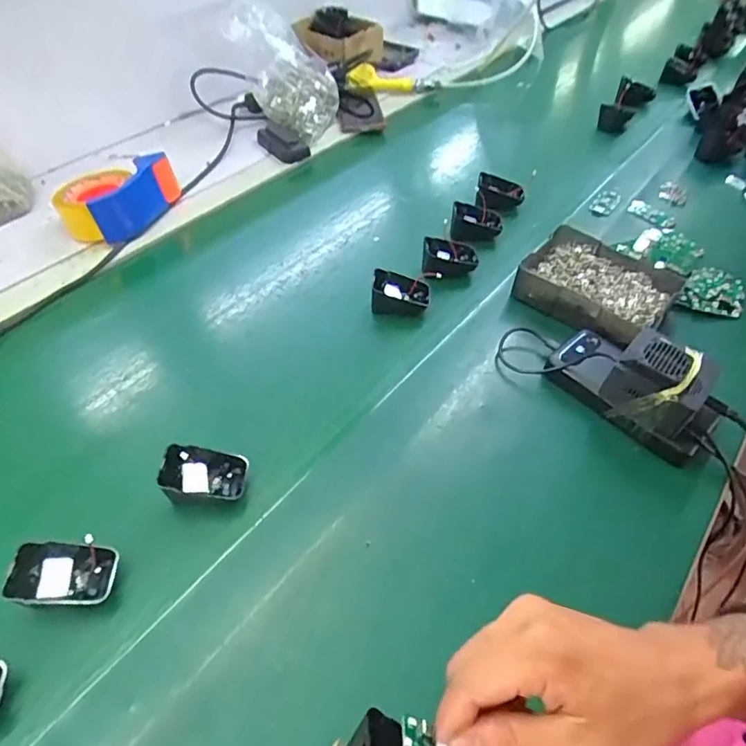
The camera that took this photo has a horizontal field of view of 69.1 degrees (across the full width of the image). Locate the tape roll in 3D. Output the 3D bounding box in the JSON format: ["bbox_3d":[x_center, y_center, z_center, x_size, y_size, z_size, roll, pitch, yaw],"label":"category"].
[{"bbox_3d":[-0.359,-0.248,0.736,0.138,0.067,0.138,34,56,26],"label":"tape roll"}]

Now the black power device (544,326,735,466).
[{"bbox_3d":[0.250,0.000,0.512,0.070,0.074,0.153,-34,57,-27],"label":"black power device"}]

